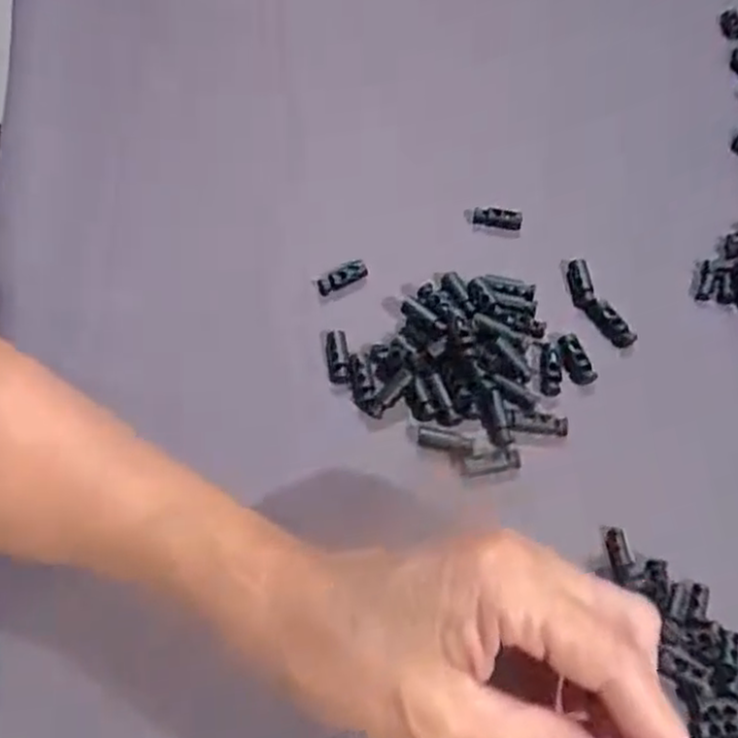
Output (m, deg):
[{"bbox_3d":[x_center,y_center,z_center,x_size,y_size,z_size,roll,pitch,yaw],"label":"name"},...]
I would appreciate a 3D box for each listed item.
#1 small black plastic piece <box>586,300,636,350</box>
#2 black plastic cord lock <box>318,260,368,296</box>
[{"bbox_3d":[0.115,-0.021,0.355,0.006,0.012,0.027,-42,90,-22],"label":"small black plastic piece"},{"bbox_3d":[-0.013,-0.045,0.362,0.026,0.012,0.006,-23,65,-15],"label":"black plastic cord lock"}]

